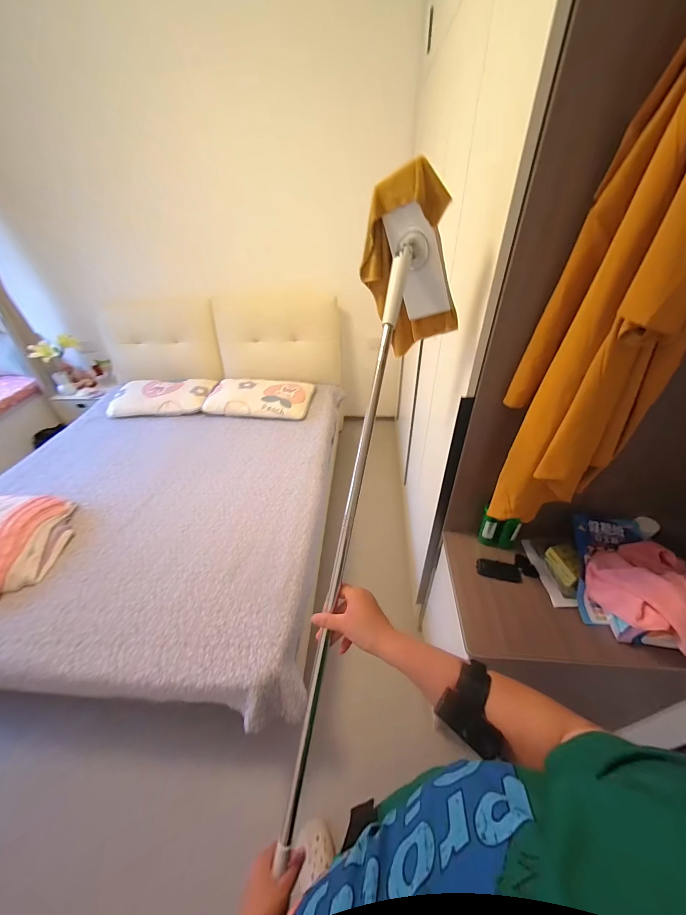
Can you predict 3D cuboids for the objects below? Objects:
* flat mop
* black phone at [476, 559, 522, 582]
[{"bbox_3d":[0.048,0.050,0.605,0.198,0.274,1.080,11,83,8],"label":"flat mop"},{"bbox_3d":[0.446,0.323,0.909,0.114,0.015,0.059,13,43,10],"label":"black phone"}]

